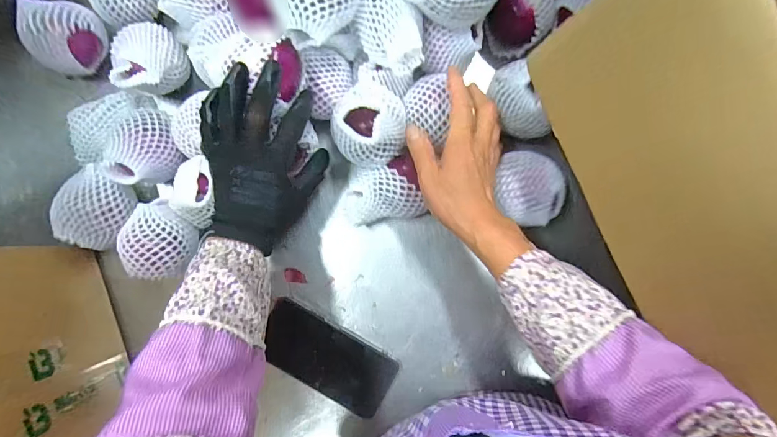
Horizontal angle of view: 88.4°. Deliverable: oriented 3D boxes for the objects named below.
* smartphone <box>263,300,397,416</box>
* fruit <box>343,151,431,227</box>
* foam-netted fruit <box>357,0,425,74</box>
[{"bbox_3d":[-0.075,0.171,0.489,0.167,0.006,0.079,29,88,2],"label":"smartphone"},{"bbox_3d":[-0.008,-0.027,0.466,0.091,0.069,0.063,-11,87,1],"label":"fruit"},{"bbox_3d":[0.003,-0.192,0.409,0.061,0.057,0.073,-5,87,1],"label":"foam-netted fruit"}]

